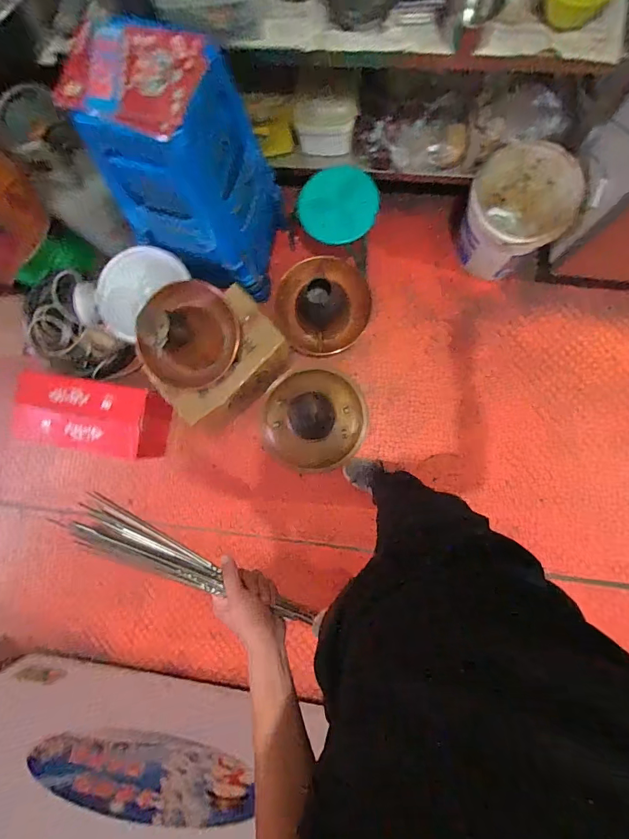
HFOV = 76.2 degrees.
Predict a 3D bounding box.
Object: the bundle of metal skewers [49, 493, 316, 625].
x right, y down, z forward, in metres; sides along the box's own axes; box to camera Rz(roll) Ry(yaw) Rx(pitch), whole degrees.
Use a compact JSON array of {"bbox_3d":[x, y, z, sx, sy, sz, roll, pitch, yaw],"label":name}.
[{"bbox_3d":[-0.165,0.215,0.570,0.355,0.036,0.058,30,90,-11],"label":"bundle of metal skewers"}]

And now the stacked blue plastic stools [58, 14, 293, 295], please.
[{"bbox_3d":[-0.359,-0.696,1.219,0.340,0.745,0.373,13,88,6],"label":"stacked blue plastic stools"}]

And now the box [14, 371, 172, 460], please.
[{"bbox_3d":[-0.879,-0.015,1.539,0.626,0.183,0.266,9,88,6],"label":"box"}]

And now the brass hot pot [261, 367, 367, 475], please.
[{"bbox_3d":[-0.006,0.007,1.361,0.354,0.340,0.349,-6,86,5],"label":"brass hot pot"}]

